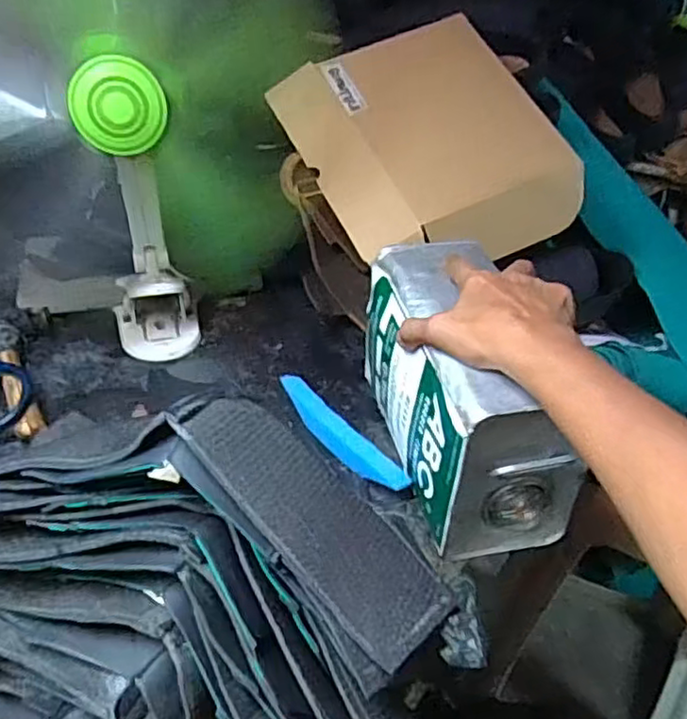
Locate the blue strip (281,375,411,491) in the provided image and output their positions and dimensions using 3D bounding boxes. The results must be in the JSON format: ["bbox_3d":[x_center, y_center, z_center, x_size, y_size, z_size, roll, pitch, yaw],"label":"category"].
[{"bbox_3d":[-0.006,0.069,0.609,0.177,0.007,0.031,38,95,39],"label":"blue strip"}]

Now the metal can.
[{"bbox_3d":[0.096,0.027,0.560,0.105,0.166,0.221,-10,38,-14],"label":"metal can"}]

